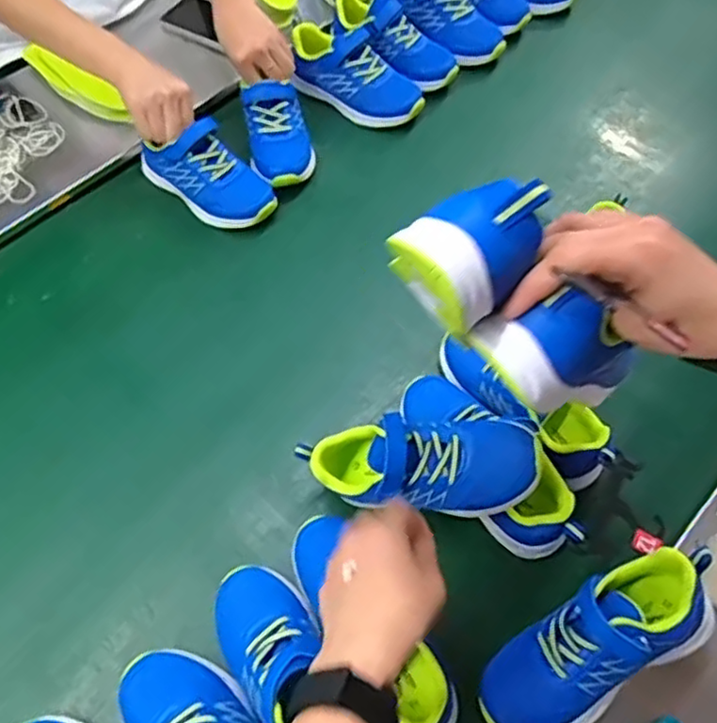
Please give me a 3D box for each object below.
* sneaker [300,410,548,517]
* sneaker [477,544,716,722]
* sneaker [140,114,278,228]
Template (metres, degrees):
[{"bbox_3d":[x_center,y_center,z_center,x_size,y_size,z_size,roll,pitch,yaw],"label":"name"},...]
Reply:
[{"bbox_3d":[0.050,0.090,0.568,0.203,0.068,0.072,-2,63,20],"label":"sneaker"},{"bbox_3d":[0.192,0.225,0.518,0.205,0.067,0.076,-35,68,-1],"label":"sneaker"},{"bbox_3d":[-0.186,-0.236,0.799,0.183,0.063,0.086,40,71,18],"label":"sneaker"}]

